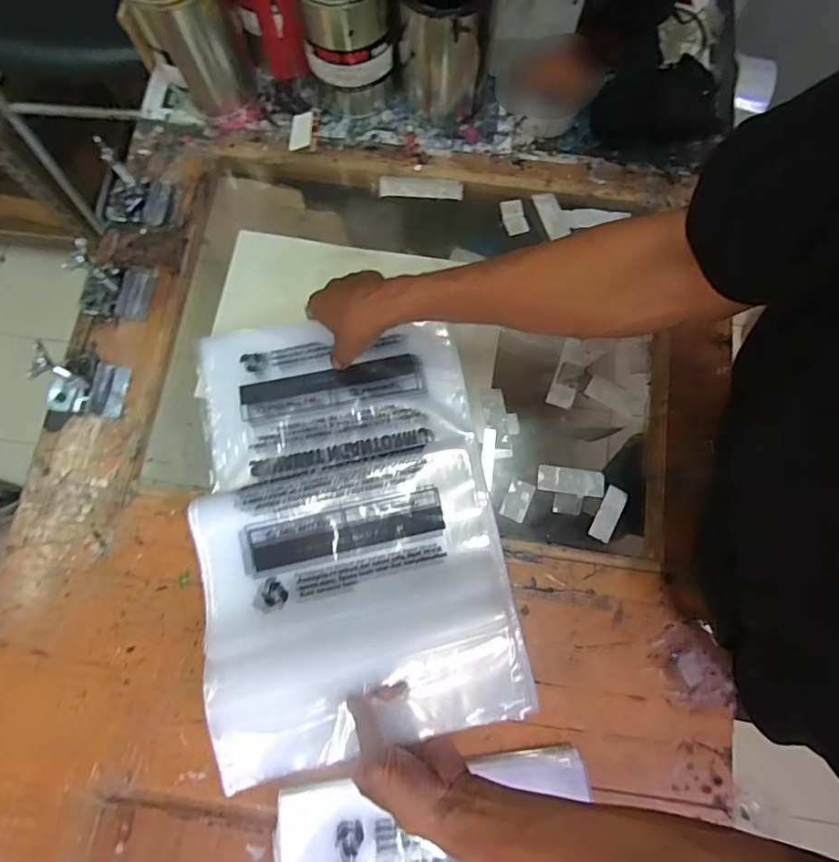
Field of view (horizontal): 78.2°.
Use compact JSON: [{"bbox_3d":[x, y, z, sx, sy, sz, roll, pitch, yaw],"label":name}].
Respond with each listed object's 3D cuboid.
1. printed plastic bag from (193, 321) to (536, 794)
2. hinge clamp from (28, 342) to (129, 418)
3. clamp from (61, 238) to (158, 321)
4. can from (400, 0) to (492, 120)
[{"bbox_3d":[-0.060,0.157,0.496,0.292,0.046,0.262,-15,77,-4],"label":"printed plastic bag"},{"bbox_3d":[-0.373,-0.060,0.542,0.086,0.087,0.065,8,77,2],"label":"hinge clamp"},{"bbox_3d":[-0.355,-0.168,0.584,0.077,0.052,0.067,12,77,3],"label":"clamp"},{"bbox_3d":[0.030,-0.457,0.609,0.097,0.152,0.104,0,76,0],"label":"can"}]

